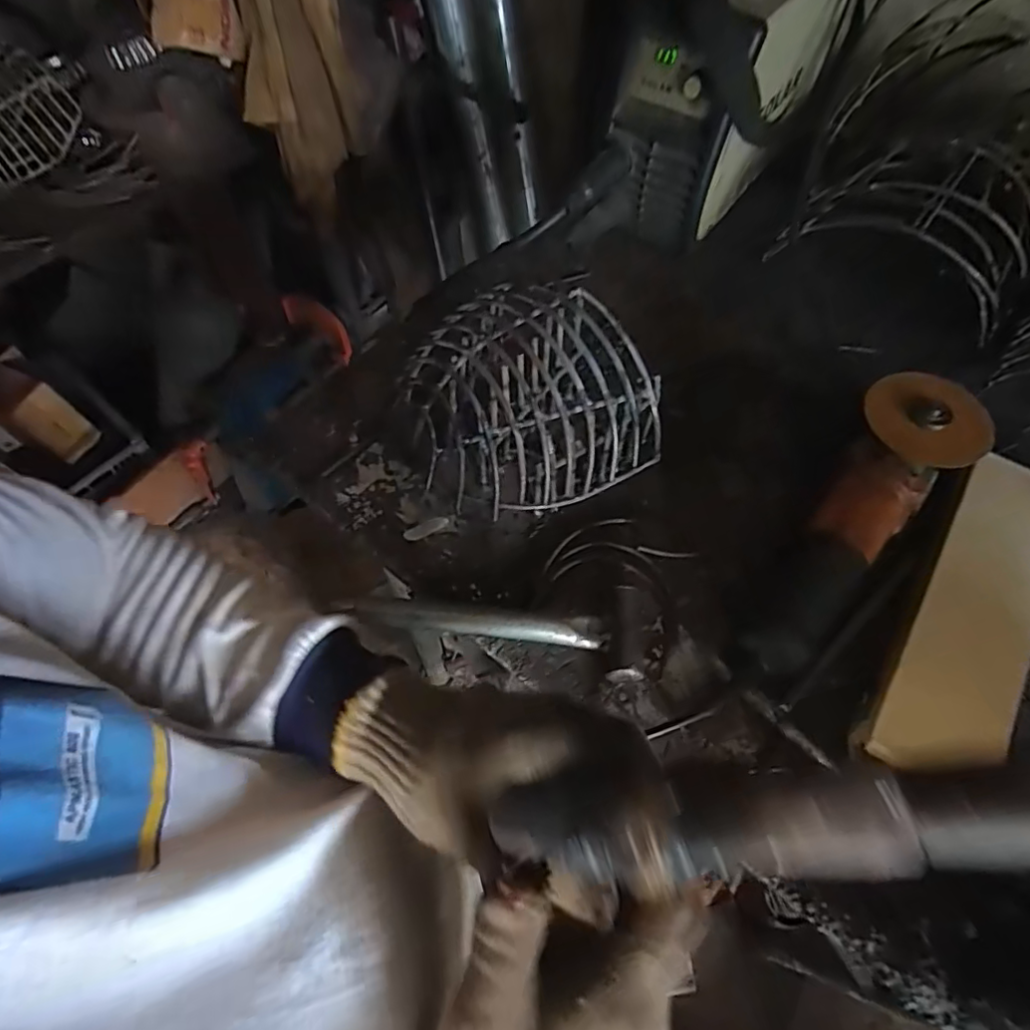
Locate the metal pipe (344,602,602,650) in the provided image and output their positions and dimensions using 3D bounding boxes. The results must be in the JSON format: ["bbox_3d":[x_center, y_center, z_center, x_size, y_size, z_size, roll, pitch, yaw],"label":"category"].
[{"bbox_3d":[-0.030,0.084,0.444,0.189,0.017,0.019,5,60,4],"label":"metal pipe"}]

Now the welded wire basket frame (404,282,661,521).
[{"bbox_3d":[0.015,-0.094,0.500,0.207,0.130,0.187,-21,62,-11],"label":"welded wire basket frame"}]

